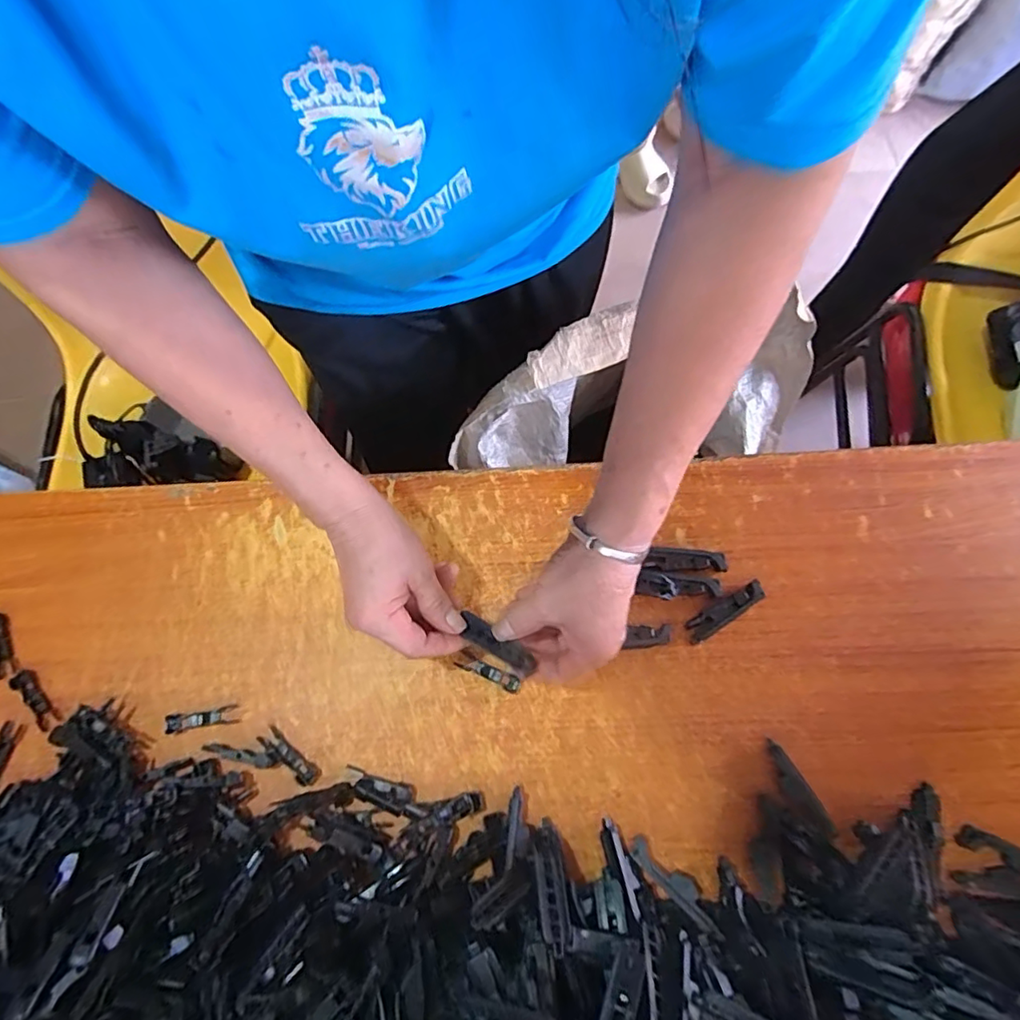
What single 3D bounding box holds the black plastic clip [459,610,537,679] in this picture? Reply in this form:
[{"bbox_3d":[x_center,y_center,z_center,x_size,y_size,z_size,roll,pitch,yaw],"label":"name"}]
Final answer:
[{"bbox_3d":[-0.011,0.099,0.411,0.066,0.011,0.020,35,75,28],"label":"black plastic clip"}]

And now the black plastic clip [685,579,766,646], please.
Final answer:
[{"bbox_3d":[0.177,0.084,0.459,0.072,0.015,0.019,-31,74,-9],"label":"black plastic clip"}]

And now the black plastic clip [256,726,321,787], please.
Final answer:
[{"bbox_3d":[-0.172,0.192,0.432,0.057,0.006,0.016,36,76,12],"label":"black plastic clip"}]

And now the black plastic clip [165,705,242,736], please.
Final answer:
[{"bbox_3d":[-0.245,0.167,0.443,0.056,0.005,0.014,-8,72,-2],"label":"black plastic clip"}]

